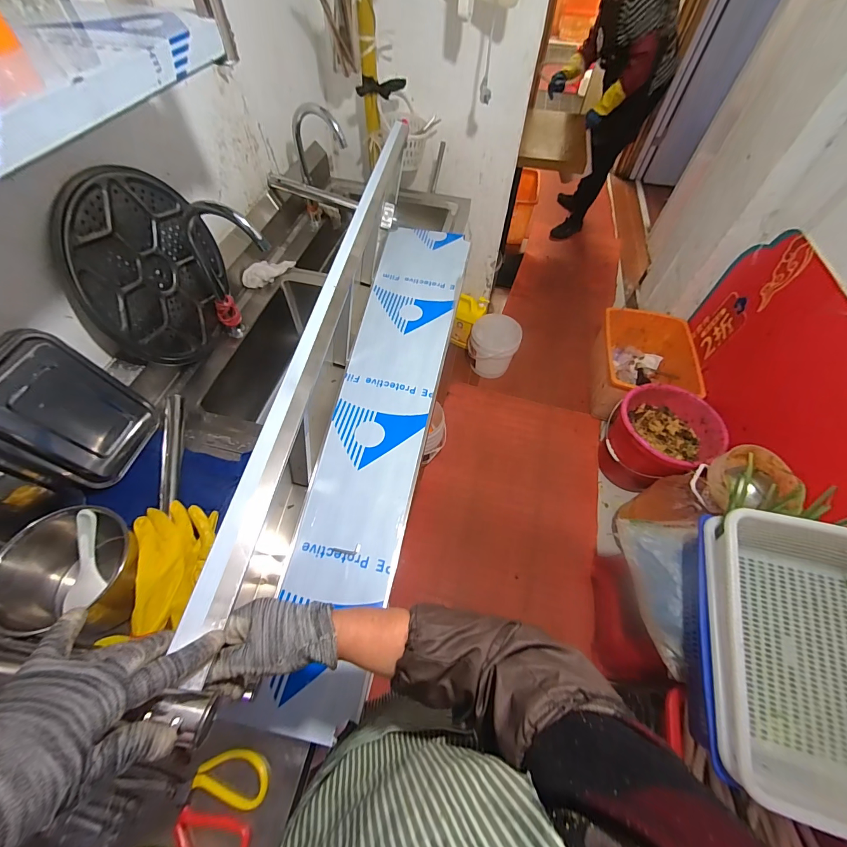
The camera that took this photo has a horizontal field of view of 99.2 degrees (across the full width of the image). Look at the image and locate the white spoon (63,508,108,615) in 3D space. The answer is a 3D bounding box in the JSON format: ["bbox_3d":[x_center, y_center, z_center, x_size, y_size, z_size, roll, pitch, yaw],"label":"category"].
[{"bbox_3d":[-0.534,0.216,0.573,0.065,0.018,0.156,4,90,0],"label":"white spoon"}]

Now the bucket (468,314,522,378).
[{"bbox_3d":[0.342,-0.370,1.816,0.237,0.262,0.226,1,58,-1],"label":"bucket"}]

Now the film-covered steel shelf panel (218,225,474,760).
[{"bbox_3d":[-0.092,-0.084,0.833,0.244,0.032,1.233,11,58,5],"label":"film-covered steel shelf panel"}]

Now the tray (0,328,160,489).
[{"bbox_3d":[-0.634,-0.014,0.647,0.048,0.274,0.200,10,59,19],"label":"tray"}]

